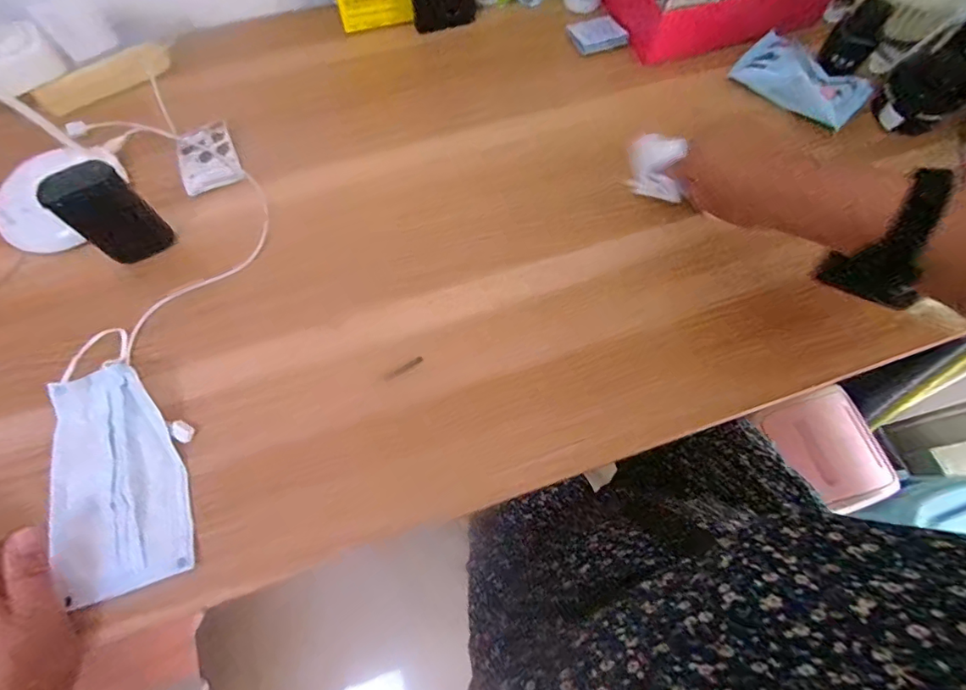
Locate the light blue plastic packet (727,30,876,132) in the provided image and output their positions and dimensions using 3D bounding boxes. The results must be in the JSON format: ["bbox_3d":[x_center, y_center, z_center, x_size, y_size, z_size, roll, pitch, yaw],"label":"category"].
[{"bbox_3d":[0.330,-0.276,0.500,0.062,0.032,0.126,-42,74,-15],"label":"light blue plastic packet"}]

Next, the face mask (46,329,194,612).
[{"bbox_3d":[-0.279,0.086,0.364,0.085,0.019,0.192,-19,69,-7],"label":"face mask"}]

